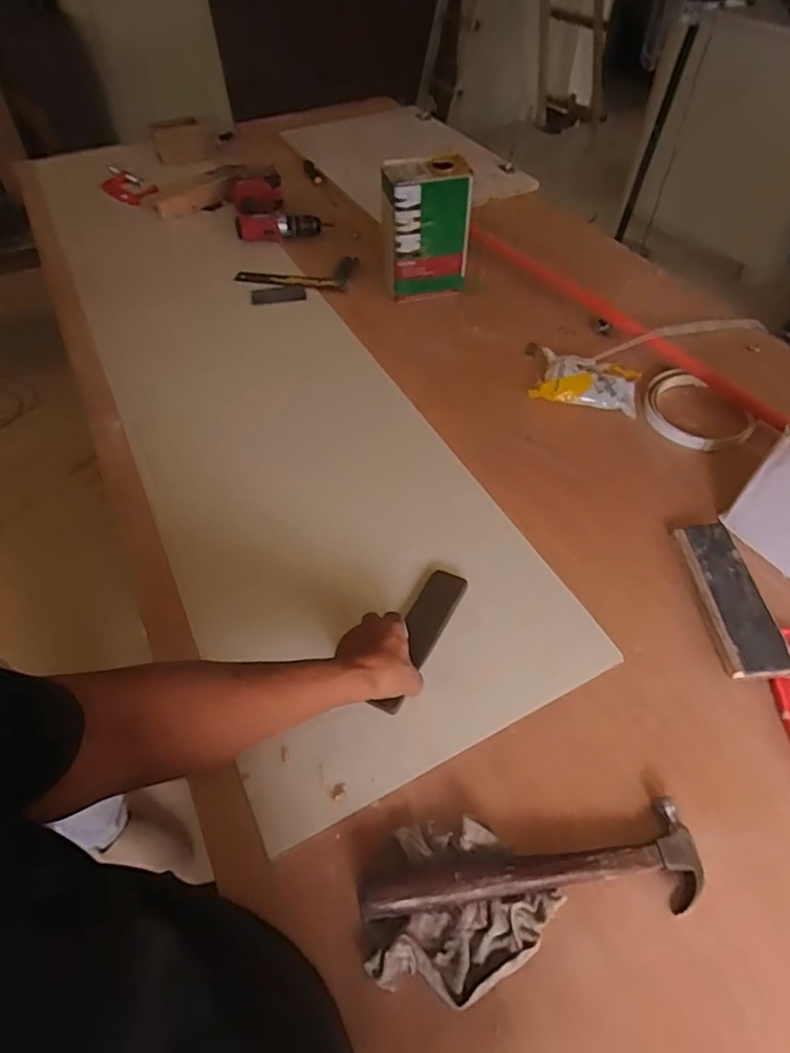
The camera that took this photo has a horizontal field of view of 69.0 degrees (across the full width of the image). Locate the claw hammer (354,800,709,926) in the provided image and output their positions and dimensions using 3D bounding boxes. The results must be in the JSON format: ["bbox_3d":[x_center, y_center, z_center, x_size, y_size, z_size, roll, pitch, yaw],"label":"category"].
[{"bbox_3d":[0.129,0.326,0.543,0.318,0.021,0.081,-6,52,-3],"label":"claw hammer"}]

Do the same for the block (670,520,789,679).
[{"bbox_3d":[0.419,0.085,0.723,0.075,0.017,0.218,-3,52,-1],"label":"block"}]

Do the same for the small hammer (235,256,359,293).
[{"bbox_3d":[-0.207,-0.547,1.240,0.239,0.026,0.133,8,52,7],"label":"small hammer"}]

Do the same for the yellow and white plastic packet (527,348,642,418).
[{"bbox_3d":[0.327,-0.249,0.976,0.168,0.034,0.111,18,55,15],"label":"yellow and white plastic packet"}]

